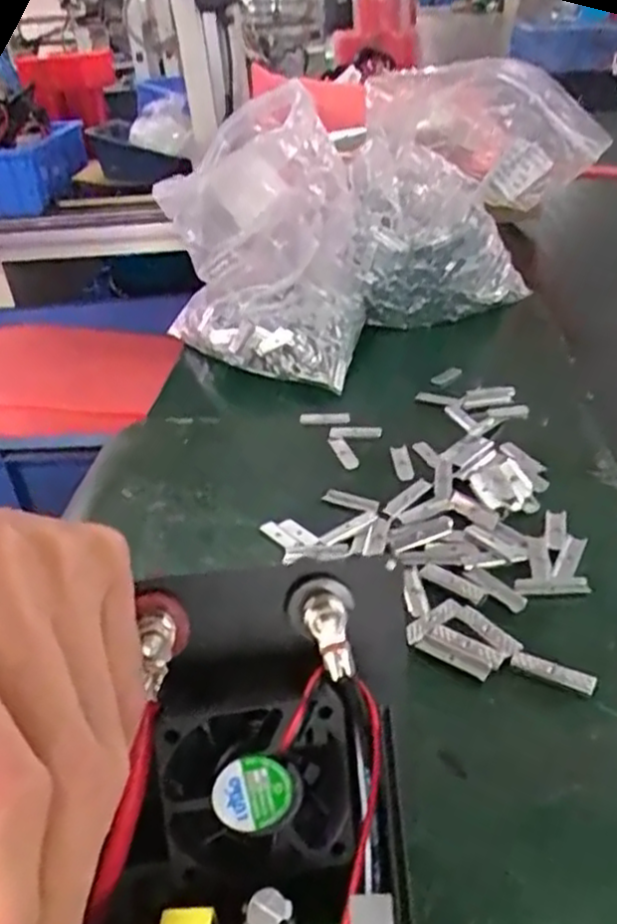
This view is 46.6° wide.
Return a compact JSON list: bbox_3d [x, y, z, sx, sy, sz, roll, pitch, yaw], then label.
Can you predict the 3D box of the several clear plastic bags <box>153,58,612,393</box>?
[{"bbox_3d":[0.046,-0.158,0.497,0.286,0.178,0.121,-8,33,0],"label":"several clear plastic bags"}]

